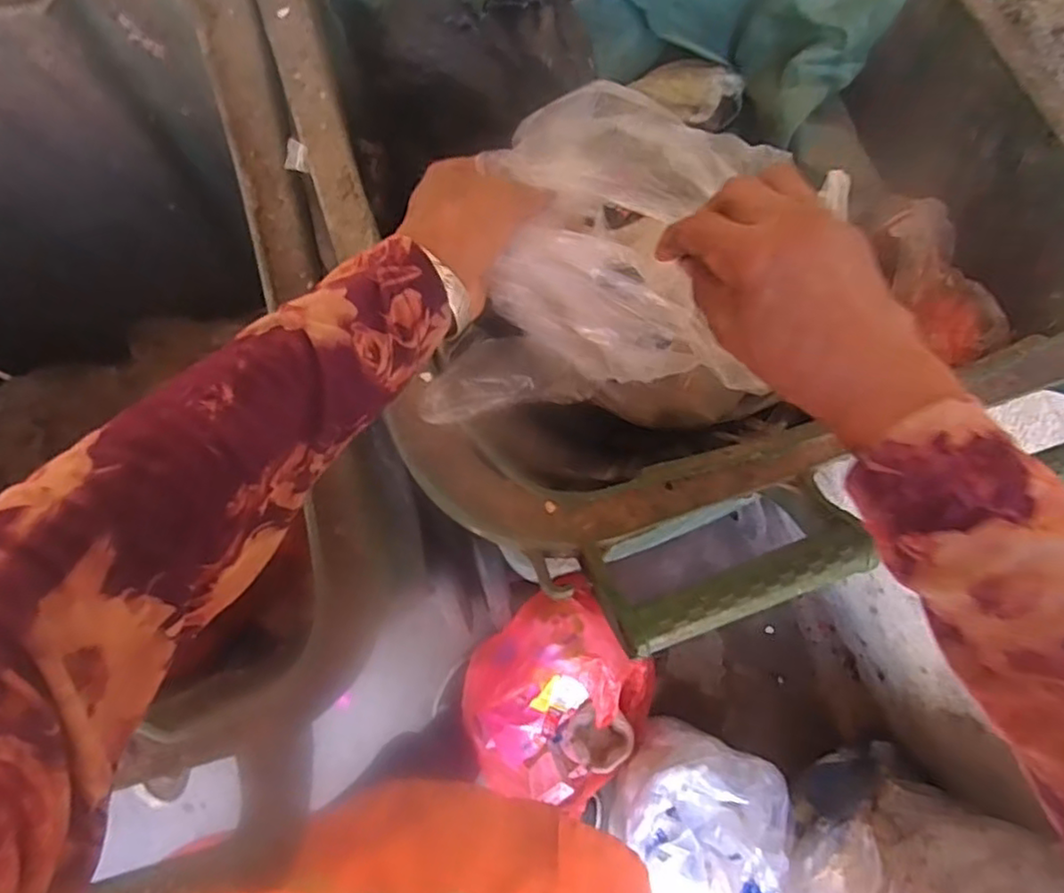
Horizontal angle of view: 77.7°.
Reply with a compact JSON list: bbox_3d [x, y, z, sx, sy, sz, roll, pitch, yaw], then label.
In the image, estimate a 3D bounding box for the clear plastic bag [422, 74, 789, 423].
[{"bbox_3d":[0.042,-0.103,0.388,0.191,0.089,0.168,-1,75,-2],"label":"clear plastic bag"}]

